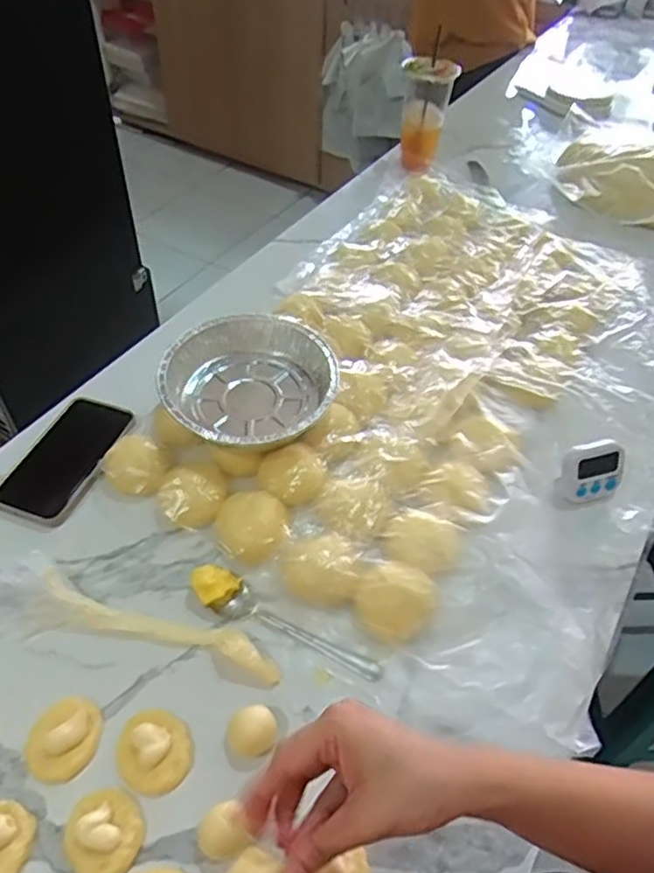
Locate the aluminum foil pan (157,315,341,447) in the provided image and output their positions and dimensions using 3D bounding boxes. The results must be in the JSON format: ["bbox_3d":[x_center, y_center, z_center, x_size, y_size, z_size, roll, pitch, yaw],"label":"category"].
[{"bbox_3d":[-0.078,-0.051,0.665,0.169,0.043,0.169,2,48,-1],"label":"aluminum foil pan"}]

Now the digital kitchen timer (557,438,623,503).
[{"bbox_3d":[0.262,0.033,0.645,0.062,0.051,0.040,-6,49,-9],"label":"digital kitchen timer"}]

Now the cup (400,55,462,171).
[{"bbox_3d":[0.160,-0.530,1.065,0.087,0.139,0.085,7,48,3],"label":"cup"}]

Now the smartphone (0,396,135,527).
[{"bbox_3d":[-0.255,0.019,0.651,0.087,0.016,0.151,21,50,15],"label":"smartphone"}]

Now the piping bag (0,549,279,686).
[{"bbox_3d":[-0.171,0.155,0.532,0.266,0.028,0.061,17,49,12],"label":"piping bag"}]

